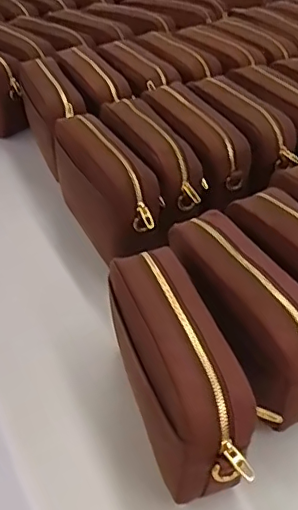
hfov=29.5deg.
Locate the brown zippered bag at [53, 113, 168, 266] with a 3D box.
[{"bbox_3d":[-0.052,-0.084,0.671,0.071,0.120,0.203,-19,44,-19],"label":"brown zippered bag"}]

